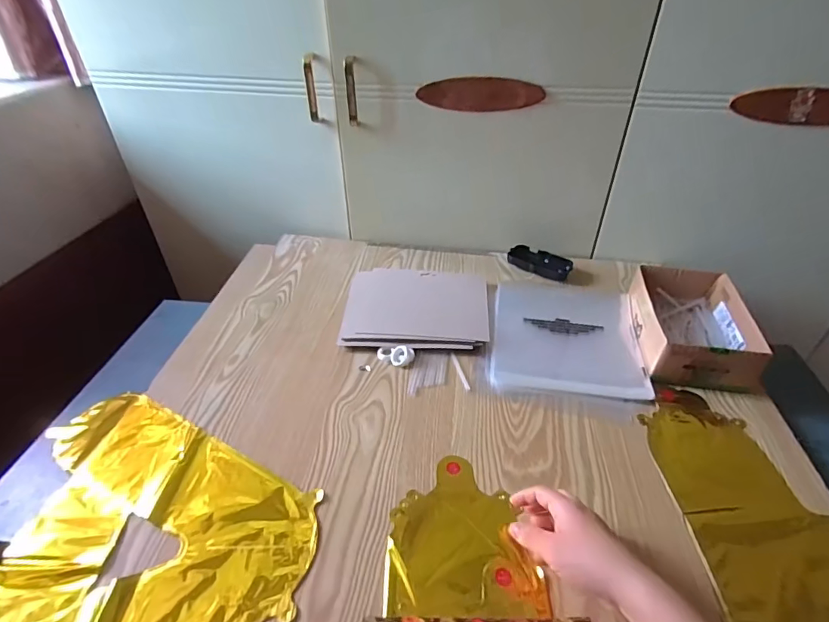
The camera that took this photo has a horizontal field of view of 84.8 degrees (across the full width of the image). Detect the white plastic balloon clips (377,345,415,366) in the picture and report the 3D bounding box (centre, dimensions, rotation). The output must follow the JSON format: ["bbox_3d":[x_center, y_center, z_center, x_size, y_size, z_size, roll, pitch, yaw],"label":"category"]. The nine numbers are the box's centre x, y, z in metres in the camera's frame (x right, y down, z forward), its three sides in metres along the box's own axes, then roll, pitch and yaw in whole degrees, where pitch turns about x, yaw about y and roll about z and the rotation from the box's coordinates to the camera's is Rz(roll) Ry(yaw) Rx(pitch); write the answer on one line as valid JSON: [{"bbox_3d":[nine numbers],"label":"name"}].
[{"bbox_3d":[-0.026,0.059,0.620,0.051,0.016,0.027,10,40,11],"label":"white plastic balloon clips"}]

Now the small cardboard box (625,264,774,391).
[{"bbox_3d":[0.375,0.019,0.623,0.129,0.069,0.189,6,40,6],"label":"small cardboard box"}]

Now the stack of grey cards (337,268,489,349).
[{"bbox_3d":[0.005,-0.006,0.689,0.209,0.017,0.166,3,39,2],"label":"stack of grey cards"}]

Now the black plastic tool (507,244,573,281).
[{"bbox_3d":[0.217,-0.085,0.794,0.108,0.022,0.045,21,43,22],"label":"black plastic tool"}]

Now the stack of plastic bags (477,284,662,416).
[{"bbox_3d":[0.216,0.034,0.655,0.207,0.013,0.255,10,40,11],"label":"stack of plastic bags"}]

